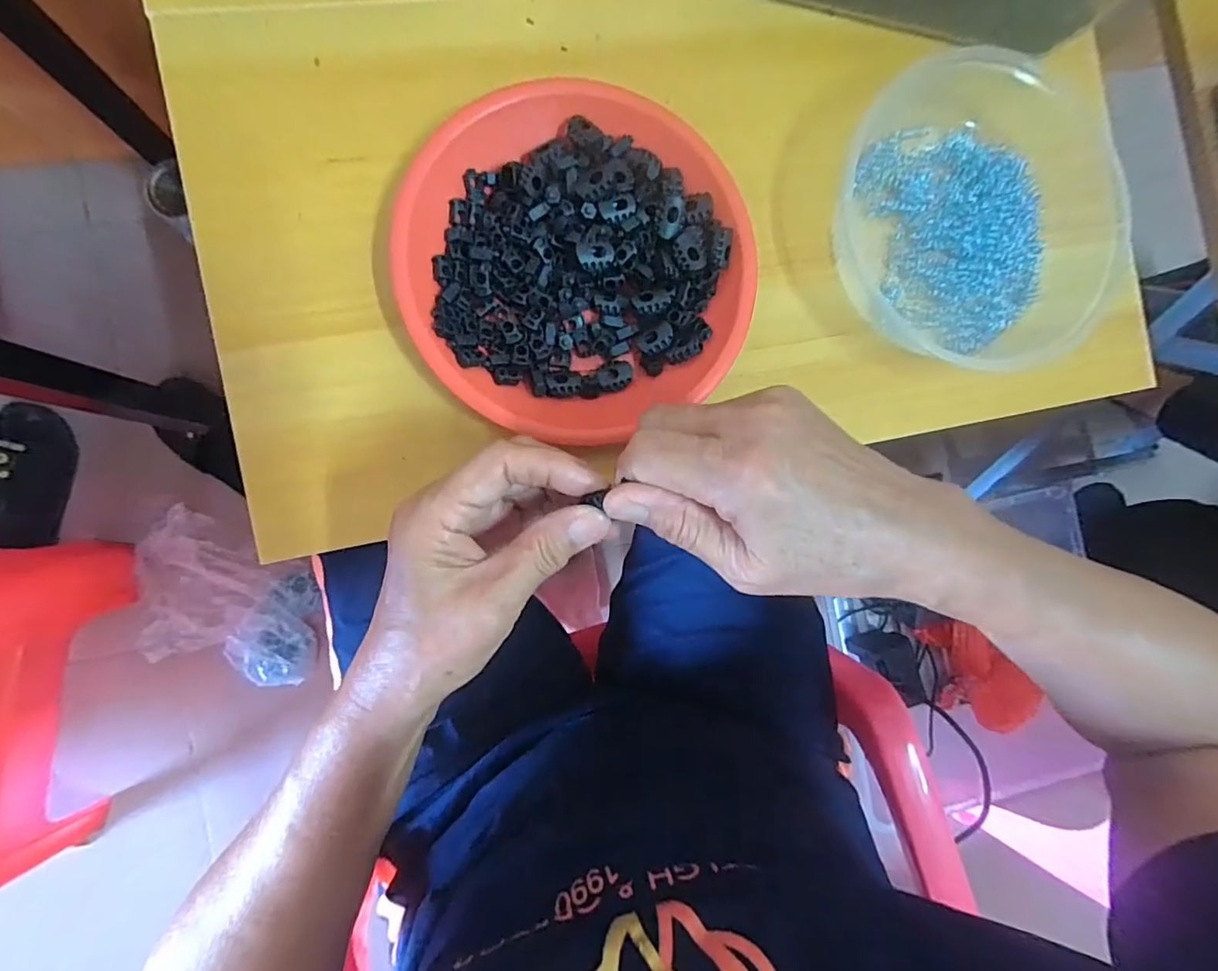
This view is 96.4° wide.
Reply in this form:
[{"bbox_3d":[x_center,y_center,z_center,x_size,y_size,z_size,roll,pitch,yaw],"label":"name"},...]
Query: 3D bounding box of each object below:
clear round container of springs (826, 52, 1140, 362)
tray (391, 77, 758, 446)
[{"bbox_3d":[0.244,-0.169,0.337,0.183,0.051,0.180,0,88,-9],"label":"clear round container of springs"},{"bbox_3d":[-0.017,-0.124,0.308,0.186,0.029,0.184,0,88,-9],"label":"tray"}]

